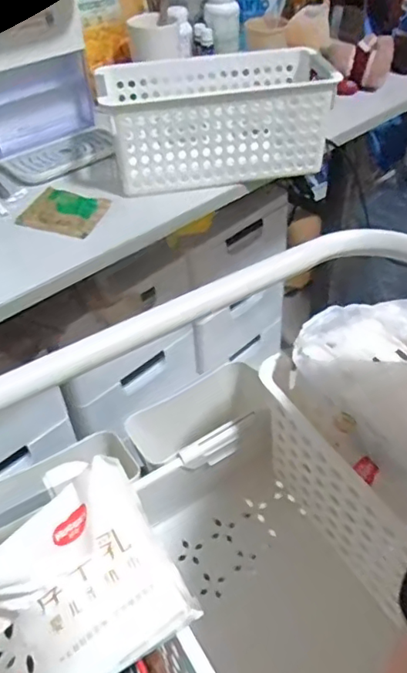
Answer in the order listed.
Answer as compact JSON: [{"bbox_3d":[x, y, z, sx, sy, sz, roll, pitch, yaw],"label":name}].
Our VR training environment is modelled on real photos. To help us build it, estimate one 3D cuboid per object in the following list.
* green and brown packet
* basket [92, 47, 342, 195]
[{"bbox_3d":[-0.165,-0.150,0.666,0.092,0.015,0.074,10,52,13],"label":"green and brown packet"},{"bbox_3d":[0.016,-0.266,0.697,0.266,0.112,0.120,-9,42,-5],"label":"basket"}]

